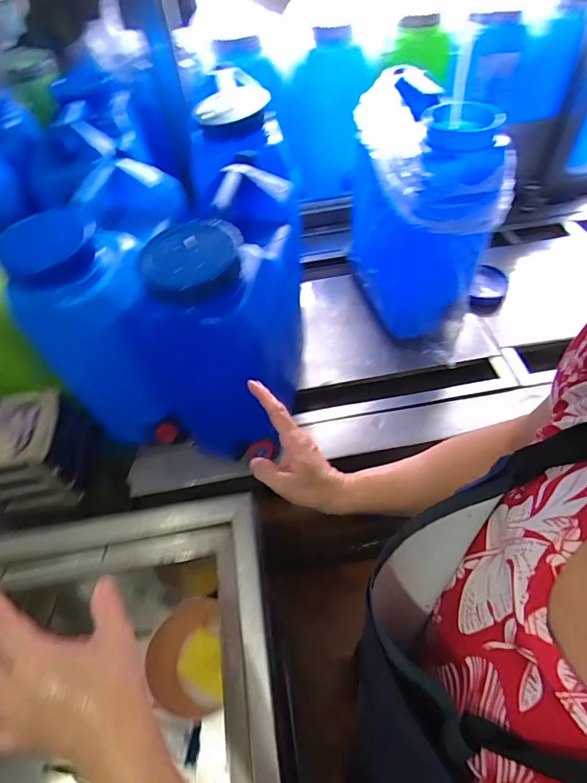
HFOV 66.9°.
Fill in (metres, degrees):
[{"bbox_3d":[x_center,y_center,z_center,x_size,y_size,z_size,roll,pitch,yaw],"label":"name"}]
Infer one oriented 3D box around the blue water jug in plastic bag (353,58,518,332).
[{"bbox_3d":[0.239,-0.343,0.892,0.186,0.419,0.317,-15,54,-8],"label":"blue water jug in plastic bag"}]

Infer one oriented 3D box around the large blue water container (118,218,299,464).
[{"bbox_3d":[-0.099,-0.080,0.713,0.174,0.429,0.245,14,56,13],"label":"large blue water container"}]

